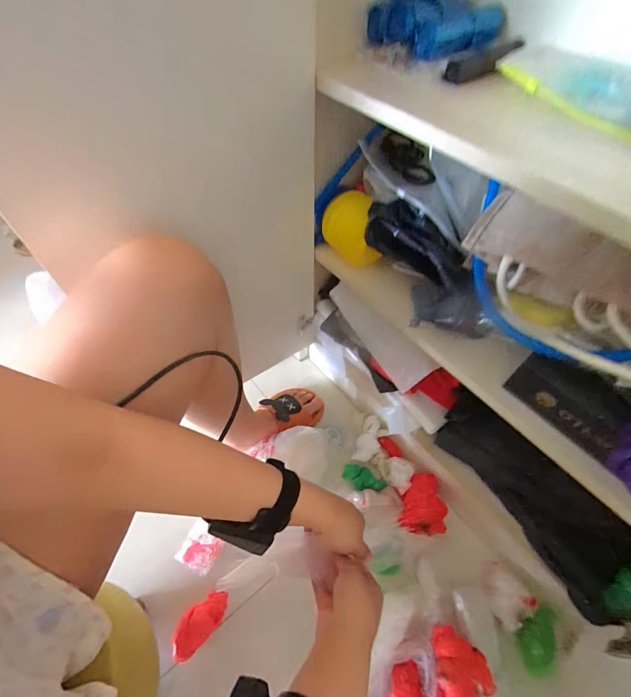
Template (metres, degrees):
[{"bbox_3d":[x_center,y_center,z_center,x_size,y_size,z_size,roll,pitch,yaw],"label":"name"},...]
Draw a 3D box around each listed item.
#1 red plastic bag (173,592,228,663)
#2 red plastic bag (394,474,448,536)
[{"bbox_3d":[-0.187,0.449,0.576,0.106,0.046,0.049,-38,64,-25],"label":"red plastic bag"},{"bbox_3d":[0.200,0.290,0.661,0.078,0.045,0.119,7,55,4],"label":"red plastic bag"}]

